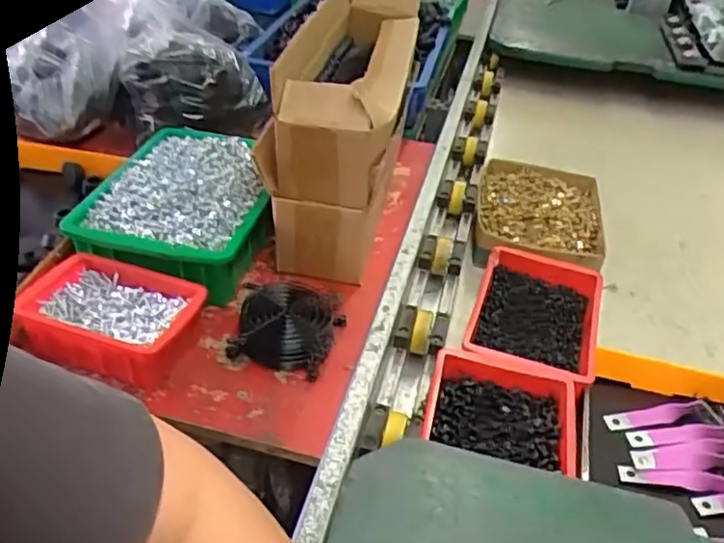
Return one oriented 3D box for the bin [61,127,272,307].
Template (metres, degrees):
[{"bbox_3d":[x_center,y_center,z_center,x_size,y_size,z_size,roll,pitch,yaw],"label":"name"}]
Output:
[{"bbox_3d":[-0.194,-0.074,0.723,0.185,0.076,0.242,9,39,6],"label":"bin"}]

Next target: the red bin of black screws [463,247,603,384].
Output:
[{"bbox_3d":[0.193,0.057,0.734,0.137,0.059,0.204,14,40,12],"label":"red bin of black screws"}]

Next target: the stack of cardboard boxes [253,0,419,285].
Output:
[{"bbox_3d":[-0.021,-0.193,0.799,0.167,0.225,0.411,3,39,-1],"label":"stack of cardboard boxes"}]

